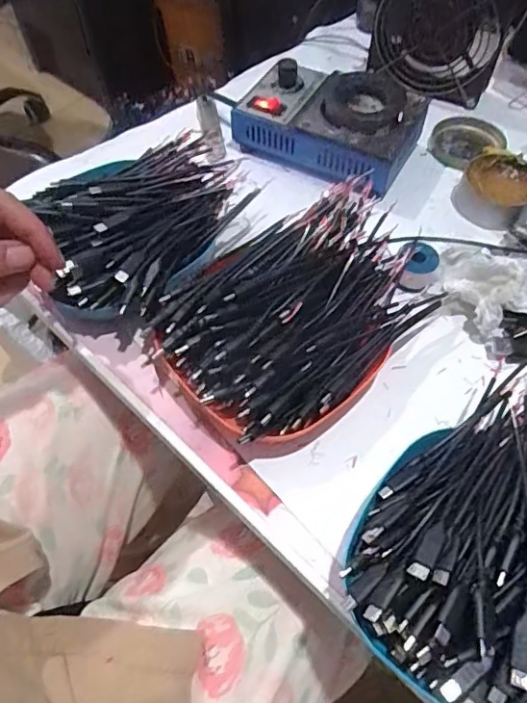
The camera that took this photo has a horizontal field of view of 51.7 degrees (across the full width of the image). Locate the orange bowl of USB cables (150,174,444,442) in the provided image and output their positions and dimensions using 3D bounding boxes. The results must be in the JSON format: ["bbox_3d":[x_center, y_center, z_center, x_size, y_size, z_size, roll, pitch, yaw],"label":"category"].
[{"bbox_3d":[0.023,-0.027,0.362,0.182,0.067,0.133,-35,63,-19],"label":"orange bowl of USB cables"}]

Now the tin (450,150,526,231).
[{"bbox_3d":[0.198,-0.137,0.457,0.066,0.027,0.078,25,62,16],"label":"tin"}]

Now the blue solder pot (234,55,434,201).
[{"bbox_3d":[0.058,-0.201,0.485,0.149,0.060,0.092,27,62,17],"label":"blue solder pot"}]

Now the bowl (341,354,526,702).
[{"bbox_3d":[0.131,0.096,0.287,0.136,0.056,0.182,32,64,20],"label":"bowl"}]

